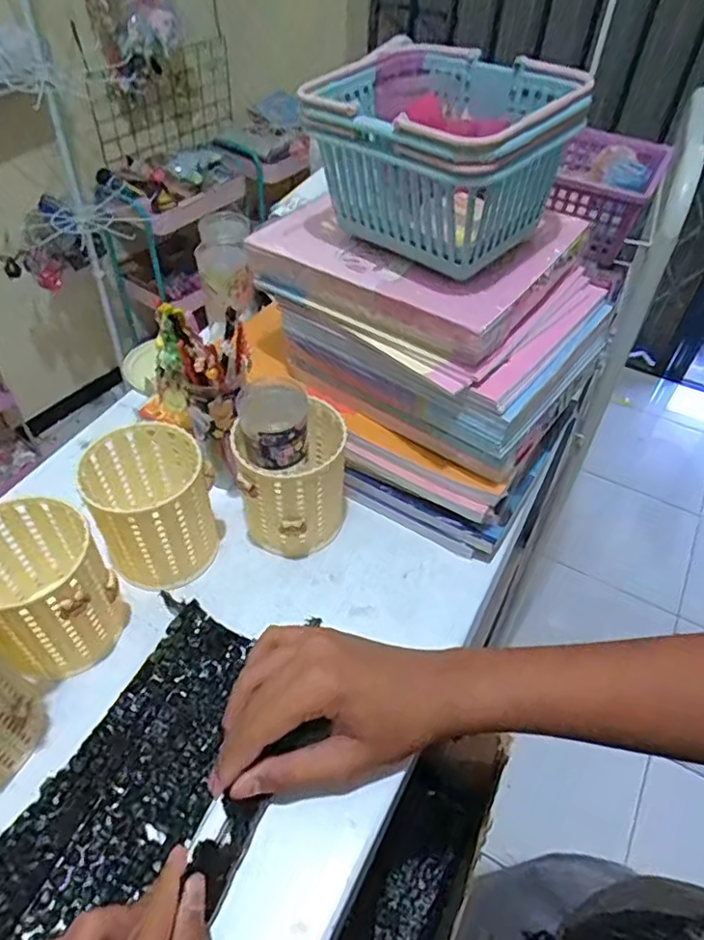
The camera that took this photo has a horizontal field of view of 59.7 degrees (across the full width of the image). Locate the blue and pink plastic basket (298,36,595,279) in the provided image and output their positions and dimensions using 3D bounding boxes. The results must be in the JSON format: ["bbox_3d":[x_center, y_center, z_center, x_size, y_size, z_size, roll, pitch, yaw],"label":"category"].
[{"bbox_3d":[0.056,-0.209,0.413,0.151,0.099,0.121,37,57,26],"label":"blue and pink plastic basket"}]

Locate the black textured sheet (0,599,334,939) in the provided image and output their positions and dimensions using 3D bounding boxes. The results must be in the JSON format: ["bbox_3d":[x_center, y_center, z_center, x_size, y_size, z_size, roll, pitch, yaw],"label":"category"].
[{"bbox_3d":[-0.121,0.198,0.364,0.126,0.027,0.221,26,53,19],"label":"black textured sheet"}]

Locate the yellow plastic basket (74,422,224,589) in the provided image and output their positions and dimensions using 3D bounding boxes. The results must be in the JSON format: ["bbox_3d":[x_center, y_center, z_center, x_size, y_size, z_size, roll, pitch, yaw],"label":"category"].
[{"bbox_3d":[-0.150,0.028,0.461,0.082,0.092,0.085,1,49,-1],"label":"yellow plastic basket"}]

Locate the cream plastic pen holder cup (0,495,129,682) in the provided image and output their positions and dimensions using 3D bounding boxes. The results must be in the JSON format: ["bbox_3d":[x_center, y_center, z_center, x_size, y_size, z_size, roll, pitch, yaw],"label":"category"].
[{"bbox_3d":[-0.206,0.081,0.415,0.077,0.095,0.086,-27,55,-23],"label":"cream plastic pen holder cup"}]

